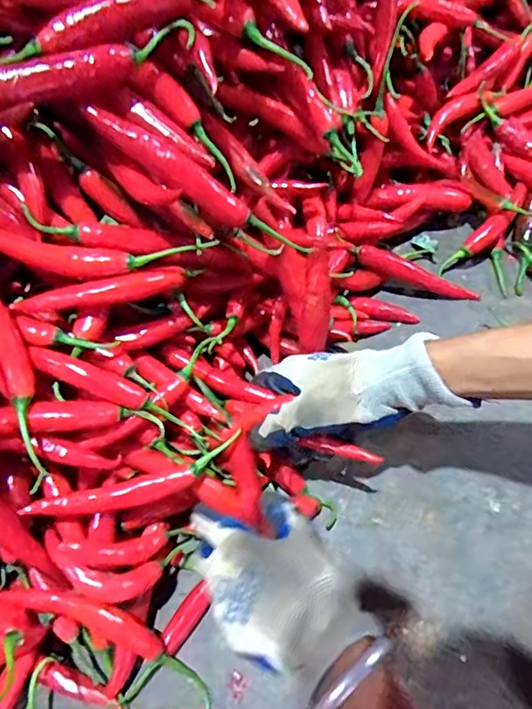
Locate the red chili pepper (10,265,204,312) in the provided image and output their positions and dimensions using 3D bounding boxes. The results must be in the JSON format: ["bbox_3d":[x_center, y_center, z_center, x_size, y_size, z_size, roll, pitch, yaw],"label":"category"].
[{"bbox_3d":[-0.106,-0.044,0.354,0.124,0.019,0.019,-14,68,-18],"label":"red chili pepper"}]

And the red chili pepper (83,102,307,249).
[{"bbox_3d":[-0.044,-0.111,0.340,0.159,0.015,0.018,31,70,-15],"label":"red chili pepper"}]

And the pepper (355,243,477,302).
[{"bbox_3d":[0.145,-0.076,0.490,0.126,0.018,0.016,20,70,-9],"label":"pepper"}]

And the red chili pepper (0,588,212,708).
[{"bbox_3d":[-0.104,0.200,0.366,0.167,0.027,0.030,36,72,-13],"label":"red chili pepper"}]

